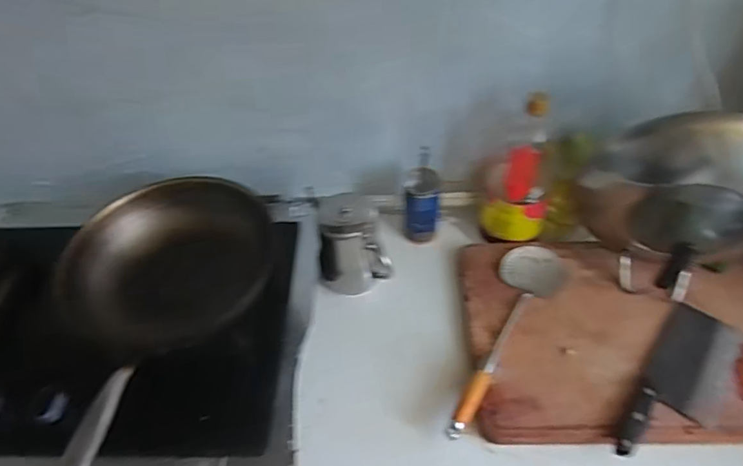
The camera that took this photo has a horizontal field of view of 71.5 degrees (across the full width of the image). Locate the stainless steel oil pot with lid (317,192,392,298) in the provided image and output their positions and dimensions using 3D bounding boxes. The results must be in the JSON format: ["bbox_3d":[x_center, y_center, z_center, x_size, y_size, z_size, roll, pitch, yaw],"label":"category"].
[{"bbox_3d":[-0.033,0.028,0.853,0.107,0.151,0.102,-2,50,2],"label":"stainless steel oil pot with lid"}]

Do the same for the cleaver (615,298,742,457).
[{"bbox_3d":[0.459,0.219,0.754,0.106,0.037,0.294,29,57,25],"label":"cleaver"}]

